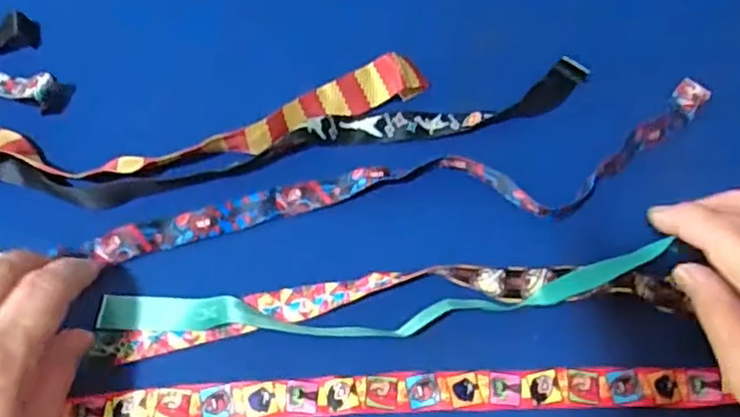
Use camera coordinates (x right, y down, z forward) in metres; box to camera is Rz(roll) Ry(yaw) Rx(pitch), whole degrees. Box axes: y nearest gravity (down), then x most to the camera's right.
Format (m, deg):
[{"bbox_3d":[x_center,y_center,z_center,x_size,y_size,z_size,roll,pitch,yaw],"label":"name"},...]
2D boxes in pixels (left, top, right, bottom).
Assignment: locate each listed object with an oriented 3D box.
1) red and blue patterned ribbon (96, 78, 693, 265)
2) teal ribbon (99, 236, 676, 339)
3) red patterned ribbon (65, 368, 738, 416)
[{"bbox_3d":[0.033,-0.015,0.405,0.378,0.017,0.065,-10,68,-6],"label":"red and blue patterned ribbon"},{"bbox_3d":[0.013,0.053,0.370,0.313,0.016,0.037,-5,67,-2],"label":"teal ribbon"},{"bbox_3d":[0.018,0.099,0.352,0.334,0.005,0.023,-2,61,-4],"label":"red patterned ribbon"}]

